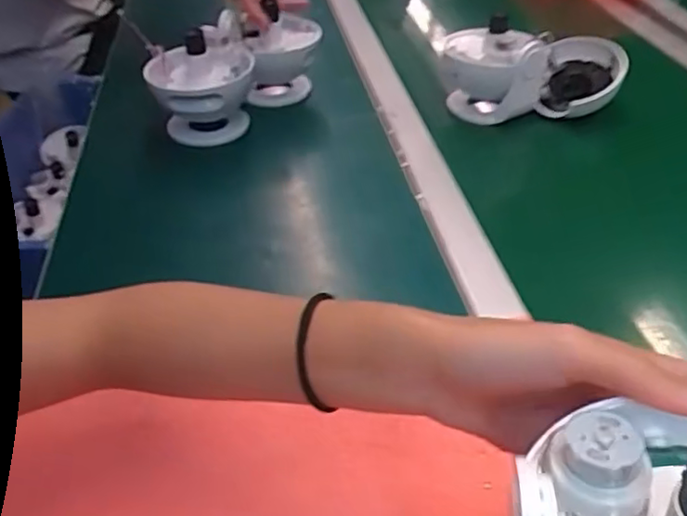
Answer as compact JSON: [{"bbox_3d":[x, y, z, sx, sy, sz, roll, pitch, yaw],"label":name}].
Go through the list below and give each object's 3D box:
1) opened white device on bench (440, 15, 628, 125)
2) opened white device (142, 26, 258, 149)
[{"bbox_3d":[0.227,-0.227,0.777,0.207,0.102,0.110,4,46,0],"label":"opened white device on bench"},{"bbox_3d":[-0.162,-0.193,0.734,0.116,0.109,0.107,-2,47,-5],"label":"opened white device"}]

